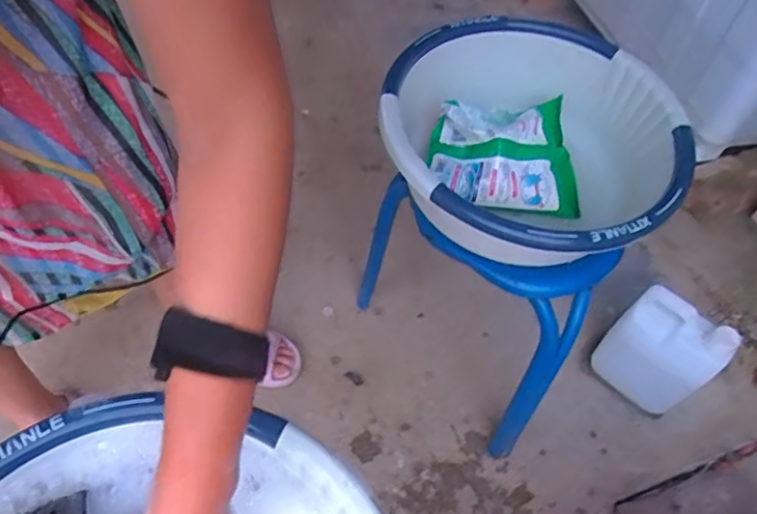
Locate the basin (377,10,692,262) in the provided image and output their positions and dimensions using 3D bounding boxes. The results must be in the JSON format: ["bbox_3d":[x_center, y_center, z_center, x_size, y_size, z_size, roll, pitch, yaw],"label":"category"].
[{"bbox_3d":[0.173,-0.126,0.710,0.329,0.134,0.337,2,55,-3],"label":"basin"}]

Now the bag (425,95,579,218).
[{"bbox_3d":[0.157,-0.135,0.737,0.185,0.058,0.167,7,55,1],"label":"bag"}]

